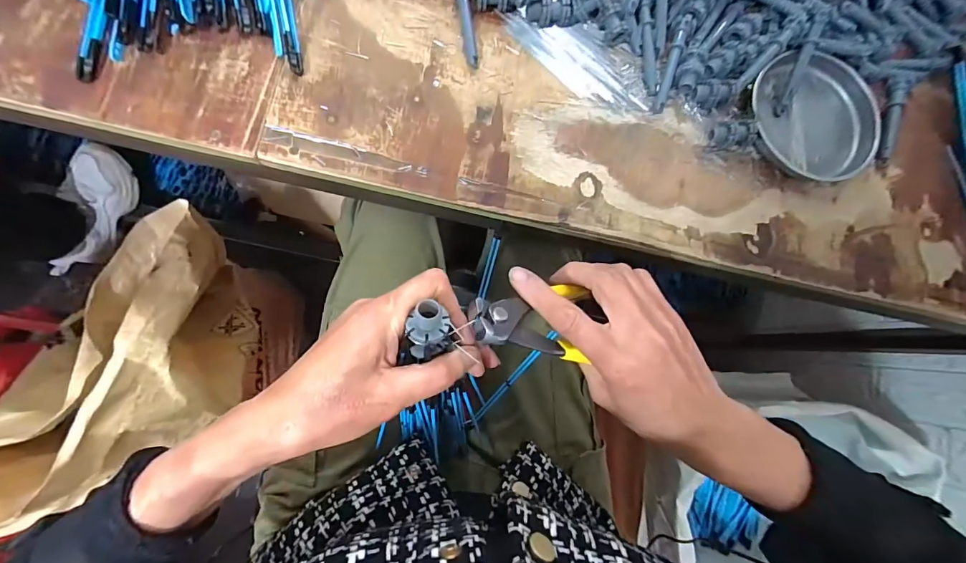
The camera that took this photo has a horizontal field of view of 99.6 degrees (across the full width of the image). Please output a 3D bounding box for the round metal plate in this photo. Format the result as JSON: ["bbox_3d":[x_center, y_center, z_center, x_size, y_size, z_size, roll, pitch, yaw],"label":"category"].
[{"bbox_3d":[0.322,-0.160,0.395,0.112,0.030,0.123,1,84,-9],"label":"round metal plate"}]

